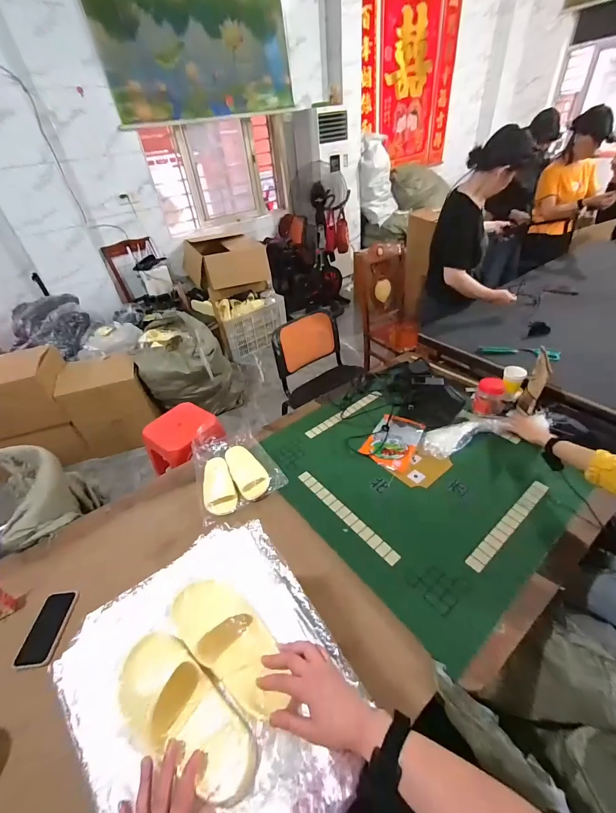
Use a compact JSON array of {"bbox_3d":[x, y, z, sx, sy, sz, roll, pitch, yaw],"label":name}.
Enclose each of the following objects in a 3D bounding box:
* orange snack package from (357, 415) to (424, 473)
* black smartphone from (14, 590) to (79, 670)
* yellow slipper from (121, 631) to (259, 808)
[{"bbox_3d":[0.311,0.126,1.203,0.171,0.031,0.219,21,47,29],"label":"orange snack package"},{"bbox_3d":[-0.631,0.533,0.800,0.084,0.012,0.152,-9,39,-3],"label":"black smartphone"},{"bbox_3d":[-0.177,0.422,0.461,0.240,0.055,0.102,23,48,24],"label":"yellow slipper"}]

